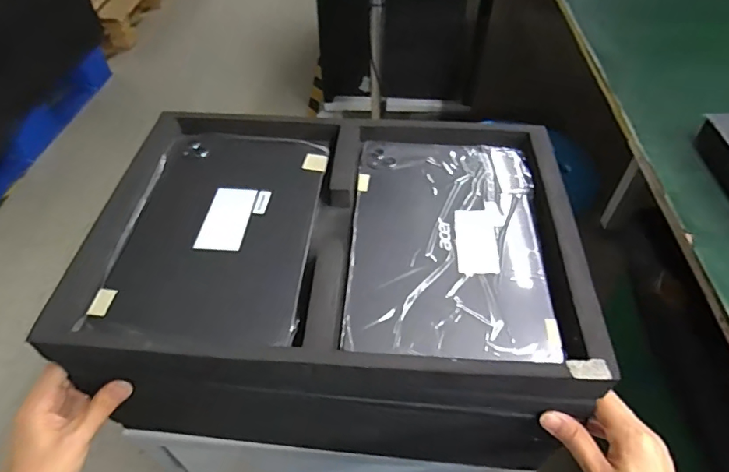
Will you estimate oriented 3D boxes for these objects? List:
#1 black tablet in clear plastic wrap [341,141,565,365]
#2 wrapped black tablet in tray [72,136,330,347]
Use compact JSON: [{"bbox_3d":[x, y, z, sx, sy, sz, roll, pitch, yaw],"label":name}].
[{"bbox_3d":[0.076,0.000,0.446,0.169,0.010,0.251,3,49,3],"label":"black tablet in clear plastic wrap"},{"bbox_3d":[-0.134,-0.012,0.453,0.172,0.017,0.260,3,49,3],"label":"wrapped black tablet in tray"}]

